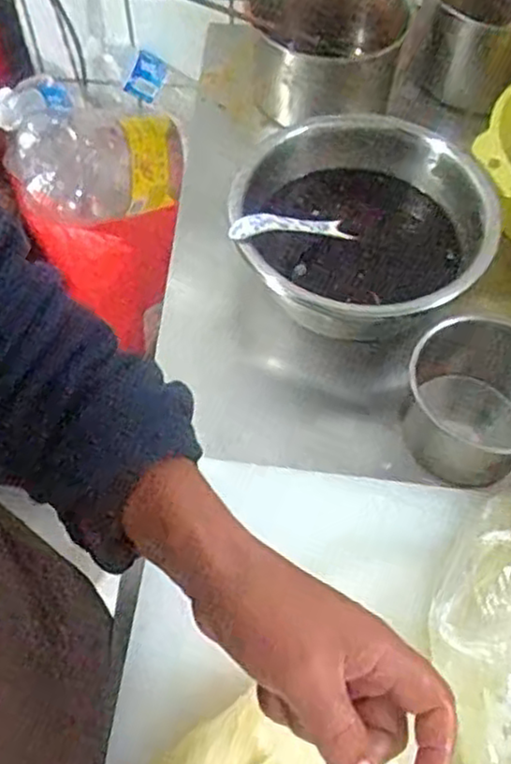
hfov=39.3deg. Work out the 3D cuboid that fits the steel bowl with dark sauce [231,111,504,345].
[{"bbox_3d":[0.097,-0.155,0.758,0.278,0.131,0.265,1,60,-1],"label":"steel bowl with dark sauce"}]

